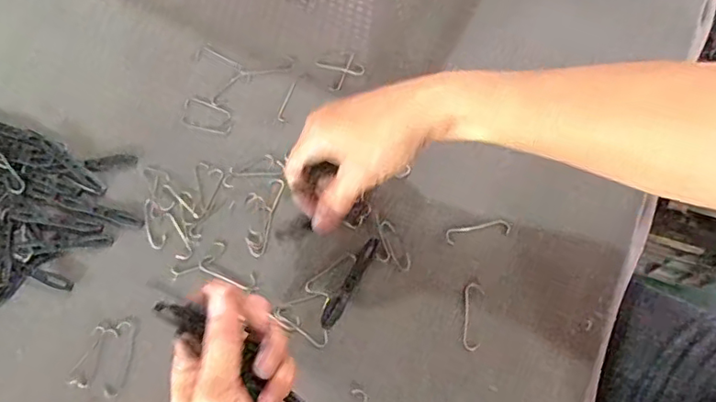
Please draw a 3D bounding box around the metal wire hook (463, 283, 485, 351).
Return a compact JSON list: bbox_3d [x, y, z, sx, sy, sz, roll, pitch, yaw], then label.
[{"bbox_3d":[0.077,0.077,0.381,0.013,0.004,0.045,7,70,5],"label":"metal wire hook"}]

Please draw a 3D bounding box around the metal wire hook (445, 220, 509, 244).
[{"bbox_3d":[0.085,0.022,0.403,0.046,0.004,0.012,-10,69,-1],"label":"metal wire hook"}]

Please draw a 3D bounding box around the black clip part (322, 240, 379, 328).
[{"bbox_3d":[-0.005,0.056,0.394,0.011,0.004,0.069,28,73,12],"label":"black clip part"}]

